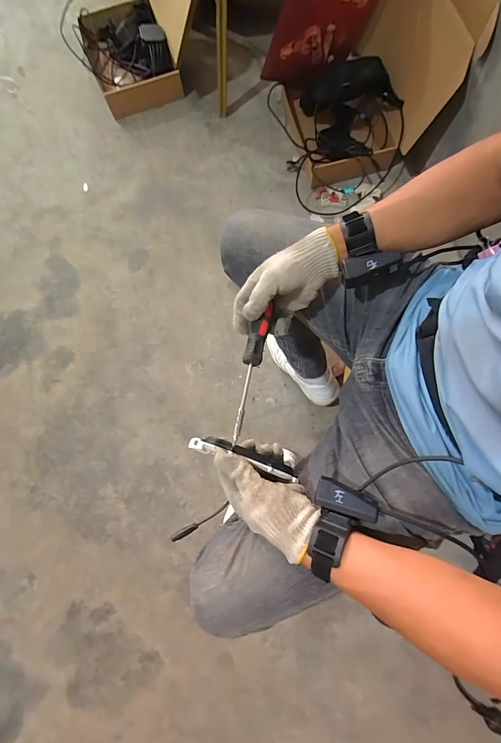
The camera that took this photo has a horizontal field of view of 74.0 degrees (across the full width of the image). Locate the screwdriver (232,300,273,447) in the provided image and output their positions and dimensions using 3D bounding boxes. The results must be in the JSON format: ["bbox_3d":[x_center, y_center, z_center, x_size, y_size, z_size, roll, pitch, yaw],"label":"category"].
[{"bbox_3d":[-0.002,0.003,0.454,0.025,0.022,0.188,12,77,3],"label":"screwdriver"}]

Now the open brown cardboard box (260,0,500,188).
[{"bbox_3d":[0.329,-0.833,0.905,0.411,0.468,0.416,-25,80,-4],"label":"open brown cardboard box"}]

